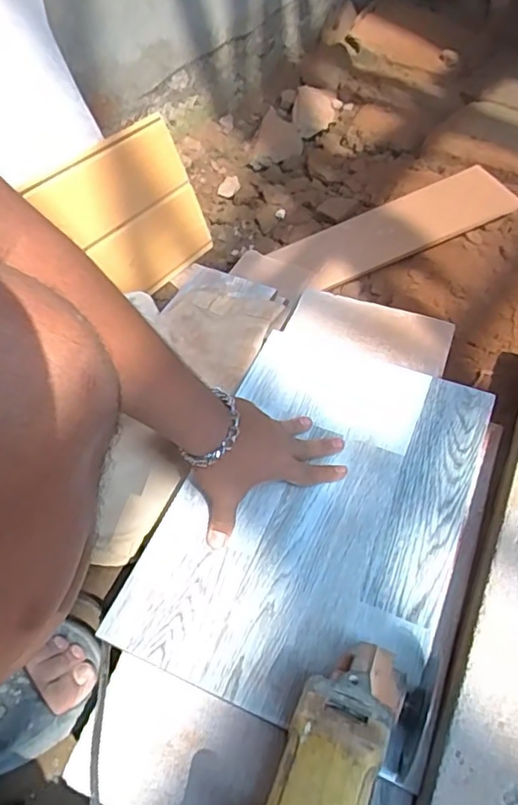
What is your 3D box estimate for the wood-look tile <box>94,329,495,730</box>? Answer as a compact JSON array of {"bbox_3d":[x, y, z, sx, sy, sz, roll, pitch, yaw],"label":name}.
[{"bbox_3d":[0.060,0.101,0.589,0.268,0.016,0.394,20,58,15],"label":"wood-look tile"}]

